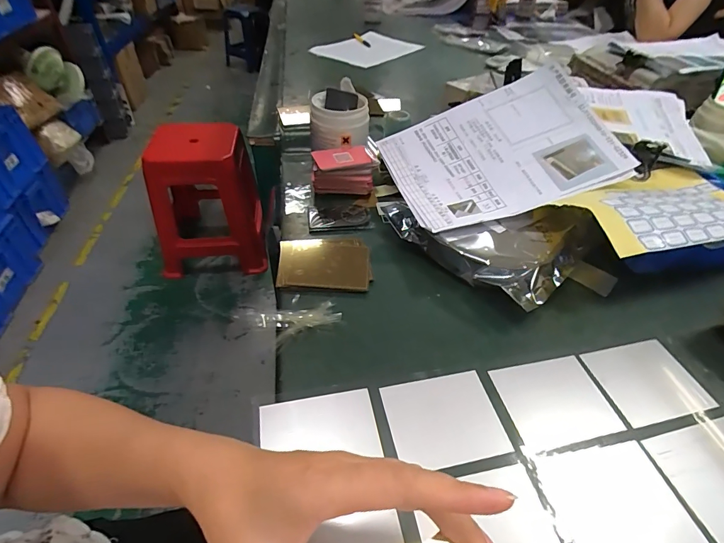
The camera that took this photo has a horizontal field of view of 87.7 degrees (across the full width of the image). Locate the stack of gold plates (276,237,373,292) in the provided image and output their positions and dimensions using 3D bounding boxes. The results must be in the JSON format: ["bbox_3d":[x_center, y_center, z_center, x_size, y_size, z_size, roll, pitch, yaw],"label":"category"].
[{"bbox_3d":[-0.048,-0.012,0.472,0.113,0.009,0.094,-2,45,-5],"label":"stack of gold plates"}]

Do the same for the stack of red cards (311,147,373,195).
[{"bbox_3d":[-0.031,-0.155,0.585,0.089,0.056,0.061,-4,45,-7],"label":"stack of red cards"}]

